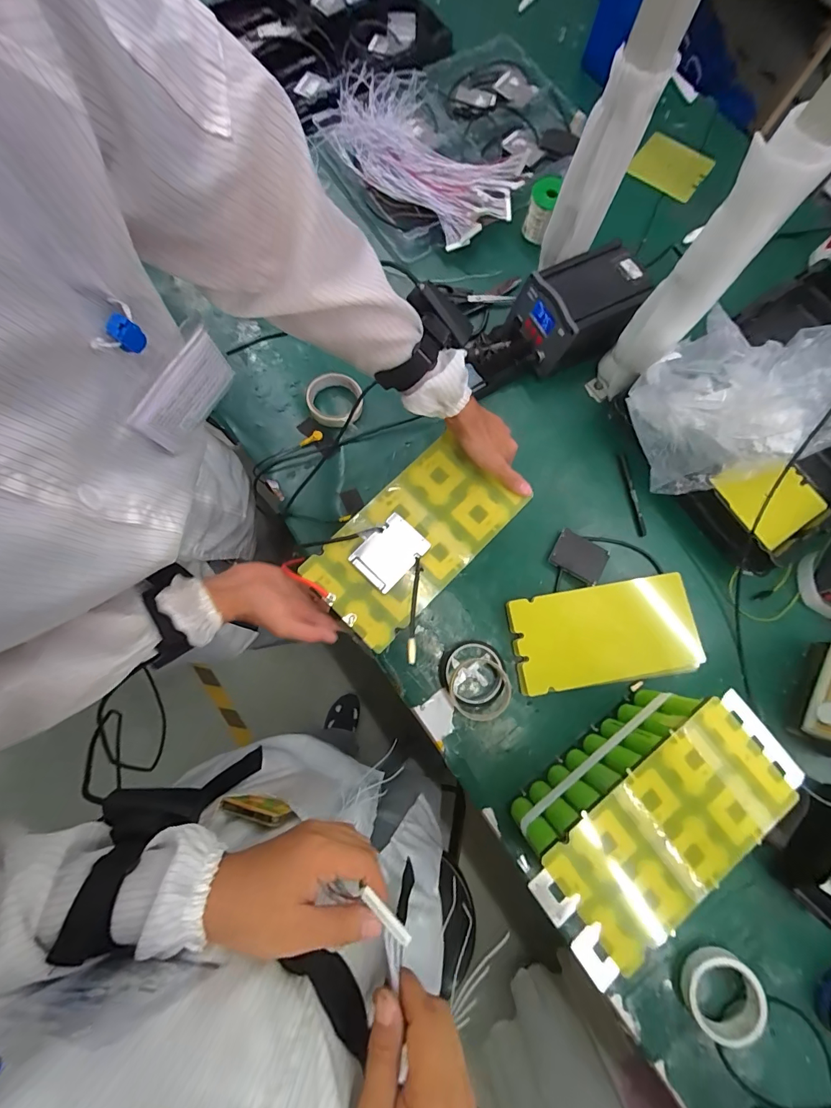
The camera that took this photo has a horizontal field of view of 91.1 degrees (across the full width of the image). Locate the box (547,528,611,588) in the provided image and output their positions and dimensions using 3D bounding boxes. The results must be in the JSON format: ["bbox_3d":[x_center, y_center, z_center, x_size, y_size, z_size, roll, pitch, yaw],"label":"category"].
[{"bbox_3d":[0.257,0.006,0.644,0.082,0.019,0.065,33,80,5],"label":"box"}]

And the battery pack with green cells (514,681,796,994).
[{"bbox_3d":[0.281,0.314,0.515,0.320,0.145,0.142,-38,82,-8],"label":"battery pack with green cells"}]

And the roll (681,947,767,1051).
[{"bbox_3d":[0.400,0.573,0.535,0.095,0.031,0.105,-33,81,-7],"label":"roll"}]

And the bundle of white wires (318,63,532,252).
[{"bbox_3d":[0.005,-0.766,0.766,0.239,0.035,0.429,-43,82,-9],"label":"bundle of white wires"}]

